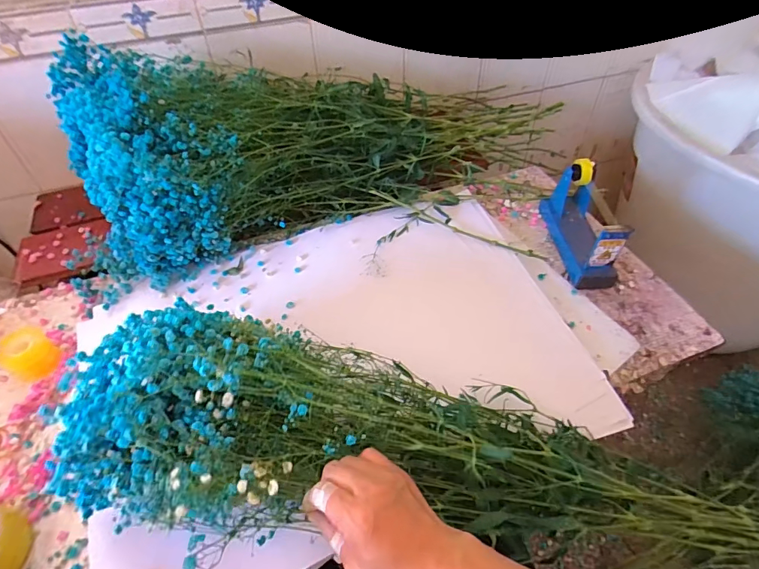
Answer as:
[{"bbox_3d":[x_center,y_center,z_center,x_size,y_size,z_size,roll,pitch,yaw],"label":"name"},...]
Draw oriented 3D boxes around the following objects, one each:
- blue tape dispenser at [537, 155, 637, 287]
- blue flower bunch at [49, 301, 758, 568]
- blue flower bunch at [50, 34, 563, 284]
[{"bbox_3d":[0.330,-0.107,0.706,0.063,0.122,0.201,-4,48,-2],"label":"blue tape dispenser"},{"bbox_3d":[0.101,0.193,0.465,0.798,0.131,0.192,15,48,-9],"label":"blue flower bunch"},{"bbox_3d":[-0.082,-0.253,0.829,0.818,0.244,0.307,-12,48,-26],"label":"blue flower bunch"}]

